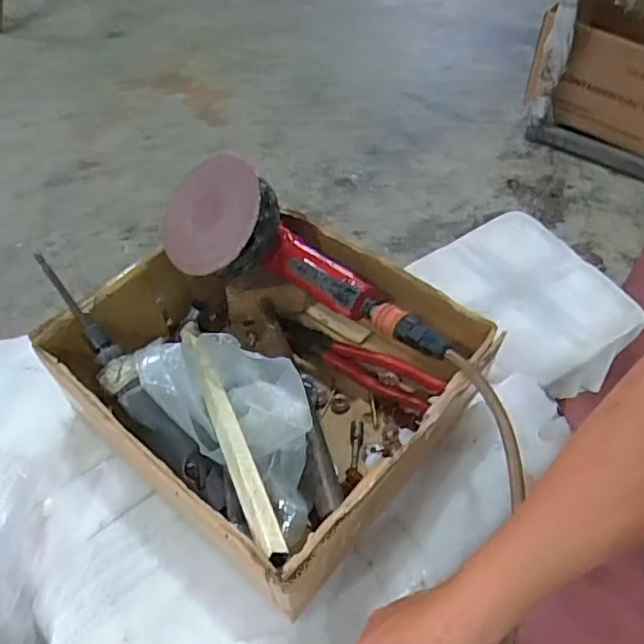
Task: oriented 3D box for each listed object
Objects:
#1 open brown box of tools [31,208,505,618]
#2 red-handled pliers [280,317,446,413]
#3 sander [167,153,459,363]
[{"bbox_3d":[-0.046,0.048,0.551,0.308,0.117,0.283,34,57,25],"label":"open brown box of tools"},{"bbox_3d":[0.032,0.039,0.612,0.185,0.024,0.047,26,54,20],"label":"red-handled pliers"},{"bbox_3d":[-0.015,-0.049,0.557,0.291,0.100,0.105,30,55,7],"label":"sander"}]

